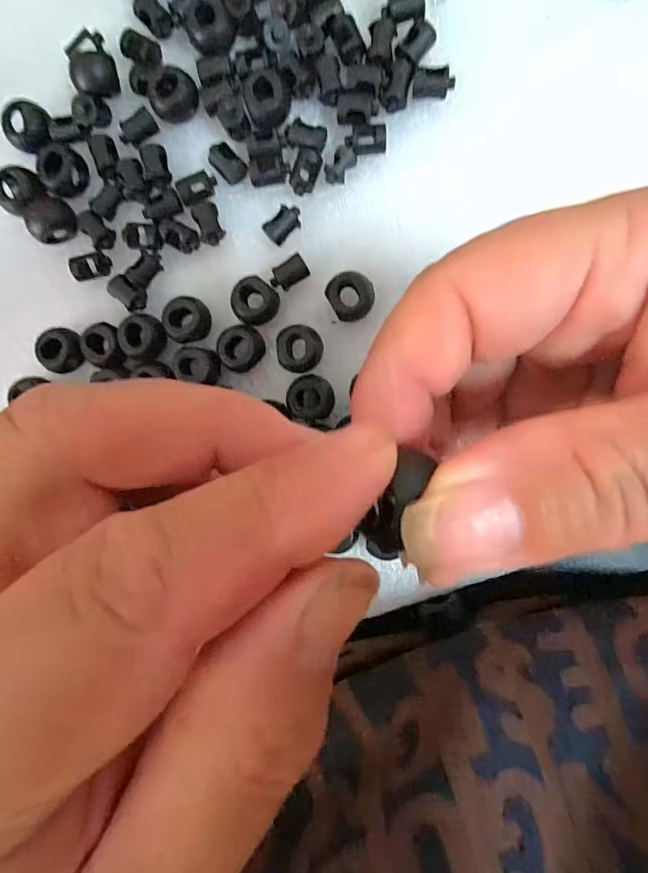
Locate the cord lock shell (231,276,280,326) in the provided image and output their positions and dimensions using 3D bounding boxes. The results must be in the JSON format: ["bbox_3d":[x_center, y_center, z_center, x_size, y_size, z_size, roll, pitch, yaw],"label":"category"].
[{"bbox_3d":[-0.026,-0.050,0.175,0.016,0.010,0.016,0,92,6],"label":"cord lock shell"}]

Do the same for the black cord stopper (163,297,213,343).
[{"bbox_3d":[-0.052,-0.044,0.179,0.015,0.008,0.017,-12,90,7],"label":"black cord stopper"}]

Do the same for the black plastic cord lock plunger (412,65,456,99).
[{"bbox_3d":[0.039,-0.126,0.167,0.014,0.006,0.007,2,94,5],"label":"black plastic cord lock plunger"}]

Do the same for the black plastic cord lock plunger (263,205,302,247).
[{"bbox_3d":[-0.015,-0.079,0.176,0.015,0.005,0.008,-42,87,6],"label":"black plastic cord lock plunger"}]

